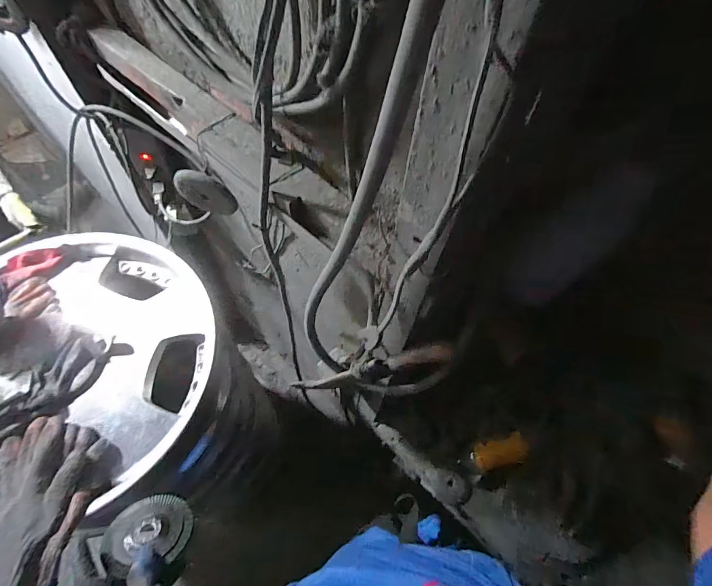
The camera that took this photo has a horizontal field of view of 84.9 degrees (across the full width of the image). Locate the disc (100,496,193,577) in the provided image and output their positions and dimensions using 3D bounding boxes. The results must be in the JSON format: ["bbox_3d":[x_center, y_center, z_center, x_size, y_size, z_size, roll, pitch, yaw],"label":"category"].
[{"bbox_3d":[-0.251,0.284,0.467,0.097,0.020,0.083,-8,35,-12],"label":"disc"}]

